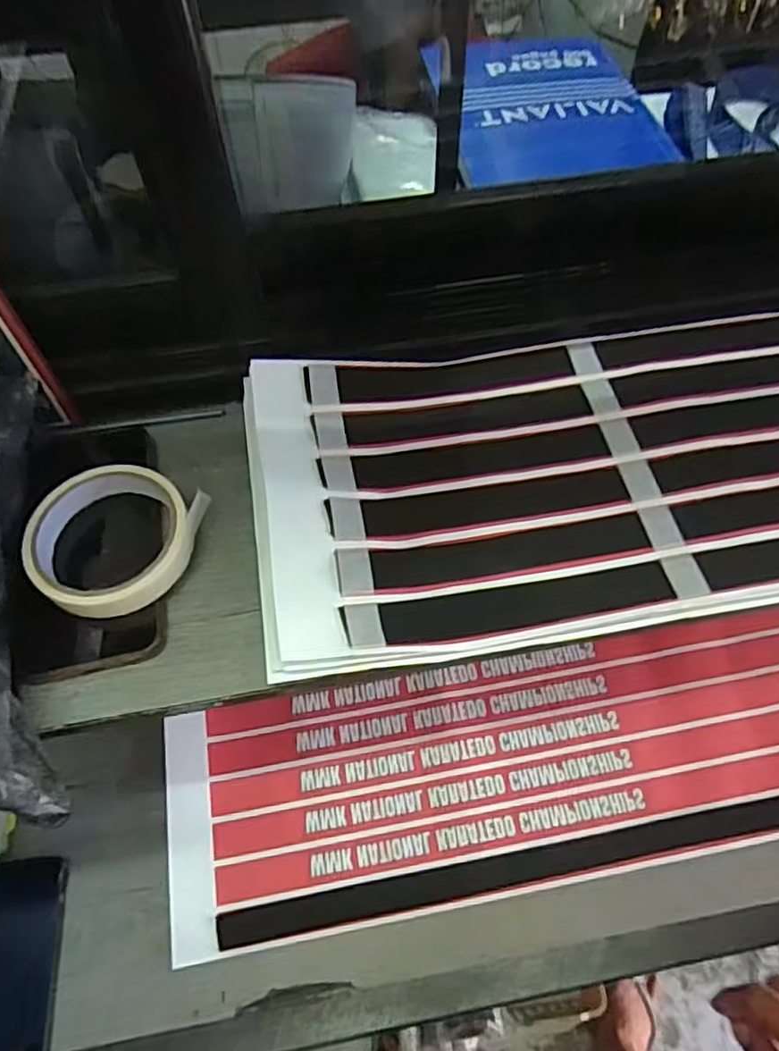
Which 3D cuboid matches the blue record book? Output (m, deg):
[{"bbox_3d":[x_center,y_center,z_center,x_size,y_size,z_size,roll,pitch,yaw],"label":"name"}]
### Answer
[{"bbox_3d":[0.137,-0.372,0.579,0.174,0.012,0.203,-8,61,-3],"label":"blue record book"}]

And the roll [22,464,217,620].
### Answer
[{"bbox_3d":[-0.163,0.006,0.386,0.091,0.025,0.093,0,64,1],"label":"roll"}]

